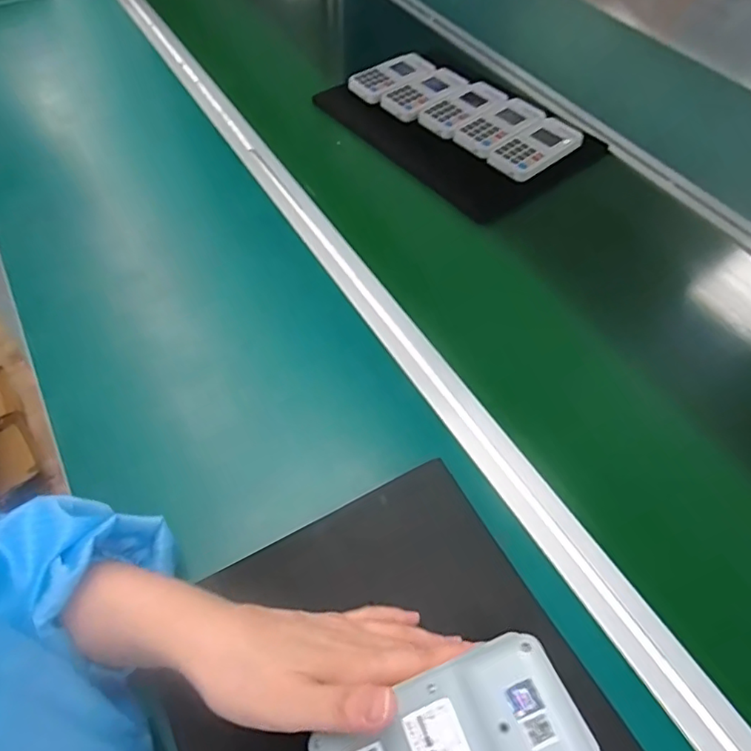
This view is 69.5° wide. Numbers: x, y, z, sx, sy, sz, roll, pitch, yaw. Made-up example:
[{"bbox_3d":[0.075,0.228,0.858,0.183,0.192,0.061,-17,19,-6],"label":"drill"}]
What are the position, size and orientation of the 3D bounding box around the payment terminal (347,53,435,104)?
[{"bbox_3d":[0.023,-0.446,0.803,0.139,0.017,0.076,-36,63,-23],"label":"payment terminal"}]

